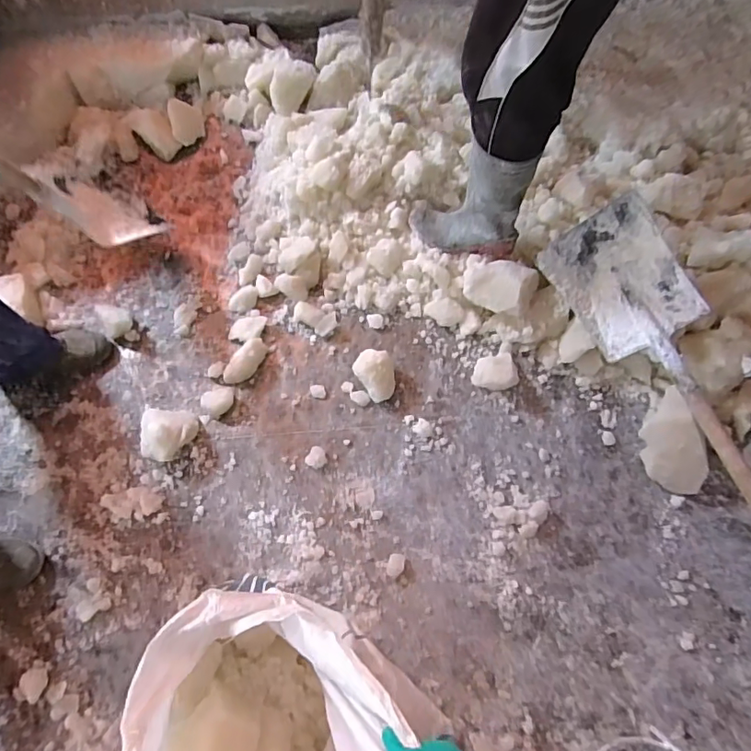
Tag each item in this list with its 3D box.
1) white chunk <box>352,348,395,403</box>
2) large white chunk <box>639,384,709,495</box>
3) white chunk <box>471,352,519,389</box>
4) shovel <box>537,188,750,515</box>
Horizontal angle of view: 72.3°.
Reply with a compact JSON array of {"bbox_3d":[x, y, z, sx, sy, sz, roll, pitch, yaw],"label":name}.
[{"bbox_3d":[0.003,-0.006,1.198,0.084,0.079,0.121,-33,72,-12],"label":"white chunk"},{"bbox_3d":[0.646,0.156,1.121,0.108,0.118,0.210,-29,71,-11],"label":"large white chunk"},{"bbox_3d":[0.276,-0.007,1.209,0.098,0.068,0.091,0,69,0],"label":"white chunk"},{"bbox_3d":[0.688,0.095,1.050,0.213,0.227,1.012,-23,70,-9],"label":"shovel"}]

